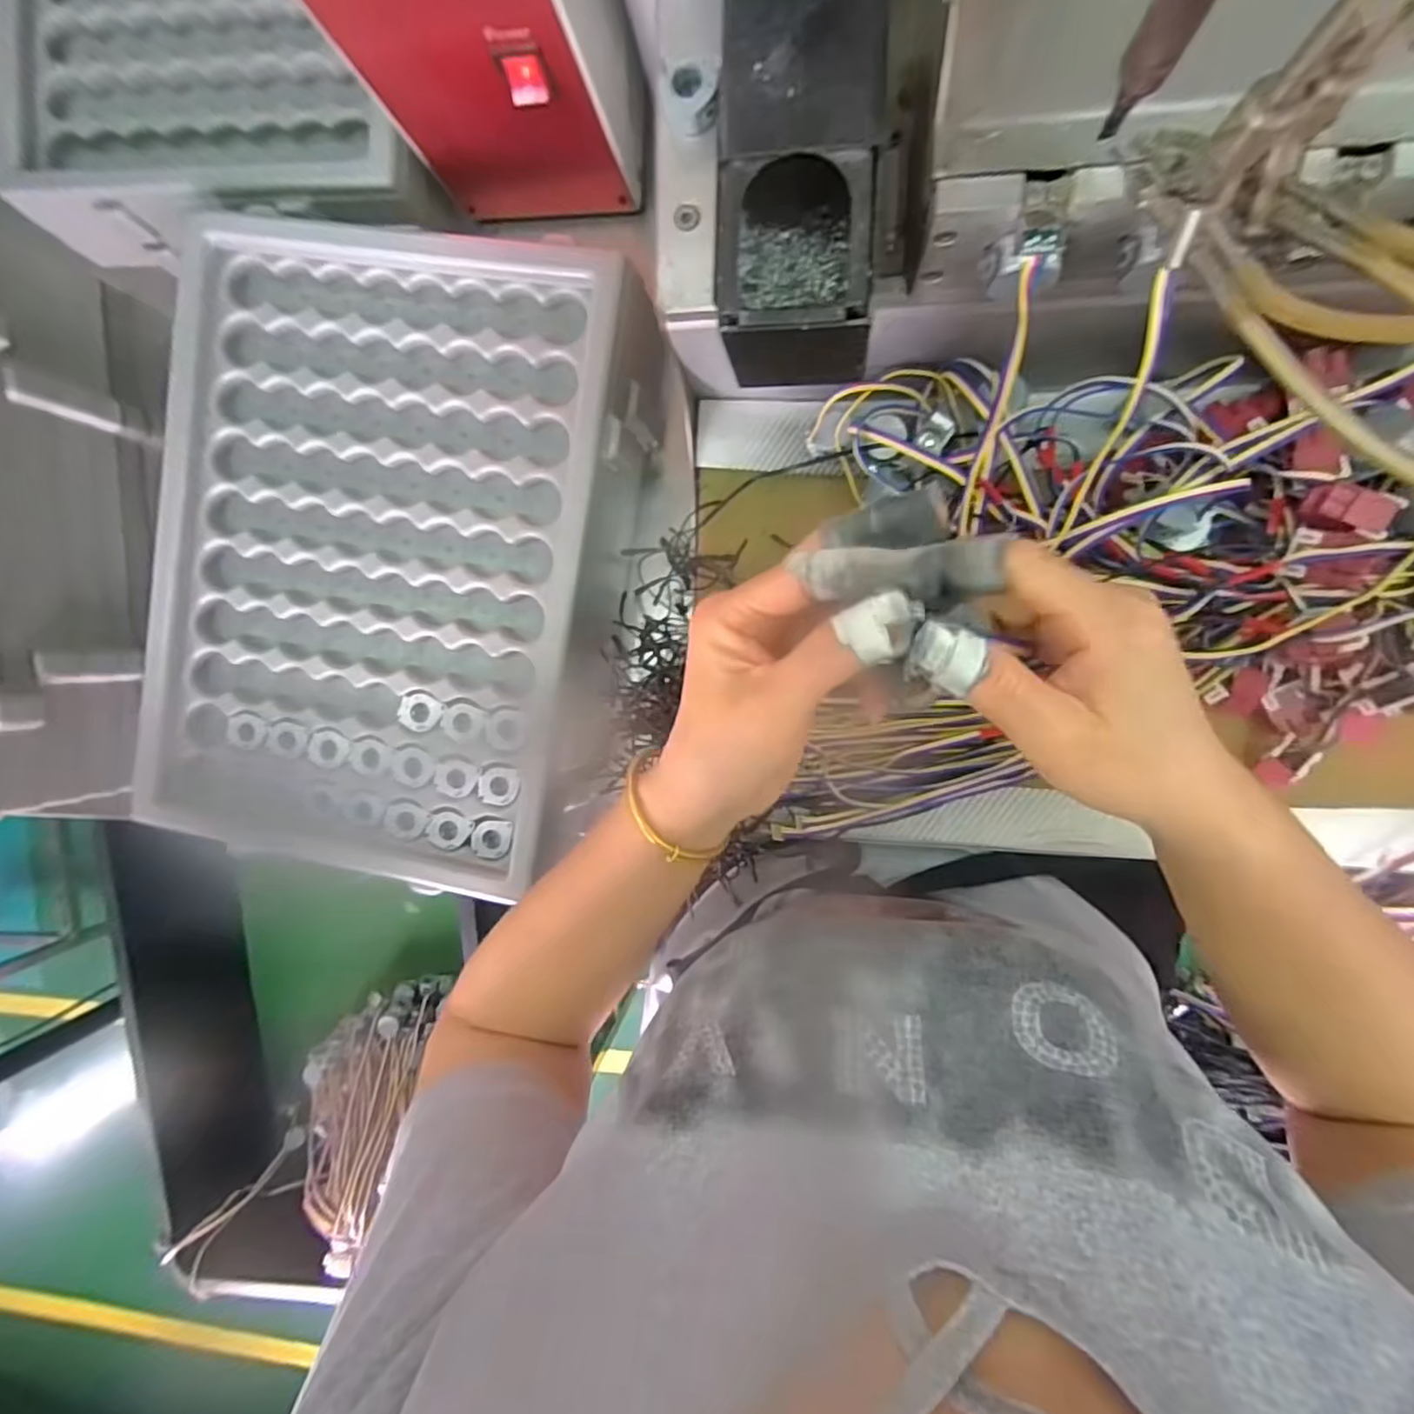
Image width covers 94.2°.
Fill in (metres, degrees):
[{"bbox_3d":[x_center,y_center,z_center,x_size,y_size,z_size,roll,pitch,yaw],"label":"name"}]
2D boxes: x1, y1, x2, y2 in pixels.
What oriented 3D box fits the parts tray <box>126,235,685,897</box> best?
[{"bbox_3d":[-0.192,-0.089,0.464,0.324,0.128,0.392,12,94,9],"label":"parts tray"}]

